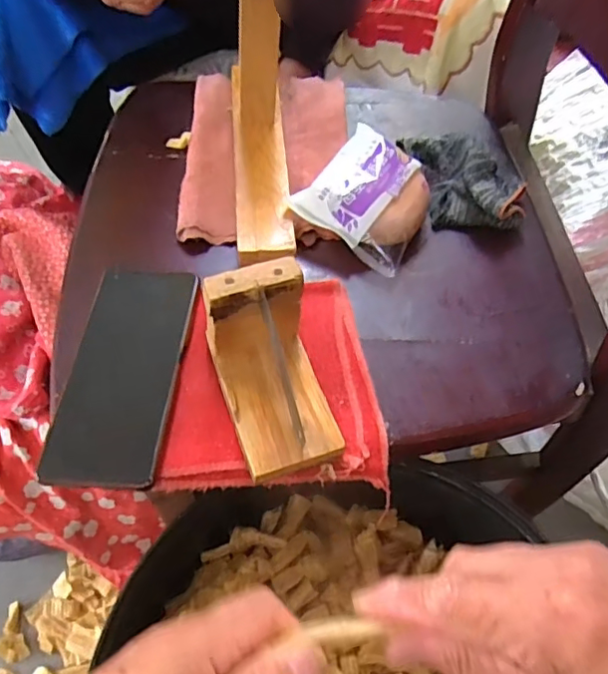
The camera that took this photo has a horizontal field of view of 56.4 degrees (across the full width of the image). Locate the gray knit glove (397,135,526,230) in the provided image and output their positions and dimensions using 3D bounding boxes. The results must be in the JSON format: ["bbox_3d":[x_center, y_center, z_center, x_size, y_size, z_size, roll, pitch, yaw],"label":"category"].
[{"bbox_3d":[0.138,-0.135,0.491,0.073,0.035,0.105,-15,58,-11],"label":"gray knit glove"}]

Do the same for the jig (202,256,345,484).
[{"bbox_3d":[-0.019,0.017,0.348,0.063,0.066,0.106,-17,58,-12],"label":"jig"}]

